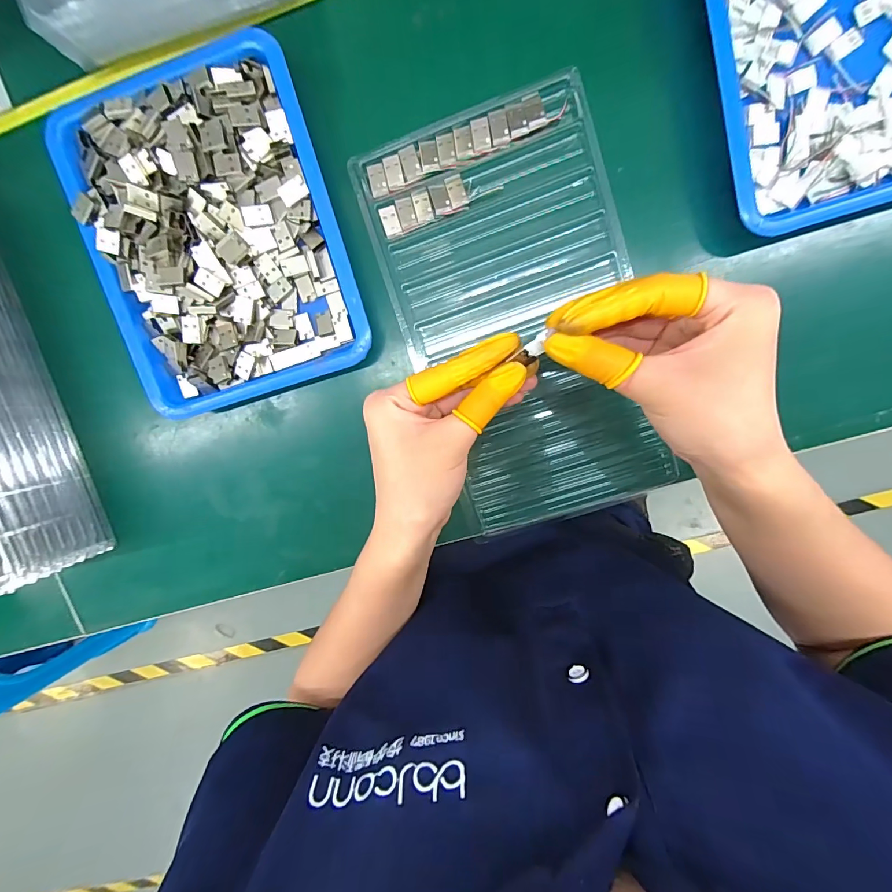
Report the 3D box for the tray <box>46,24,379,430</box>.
[{"bbox_3d":[-0.159,-0.142,0.285,0.166,0.040,0.215,-16,99,6],"label":"tray"}]

